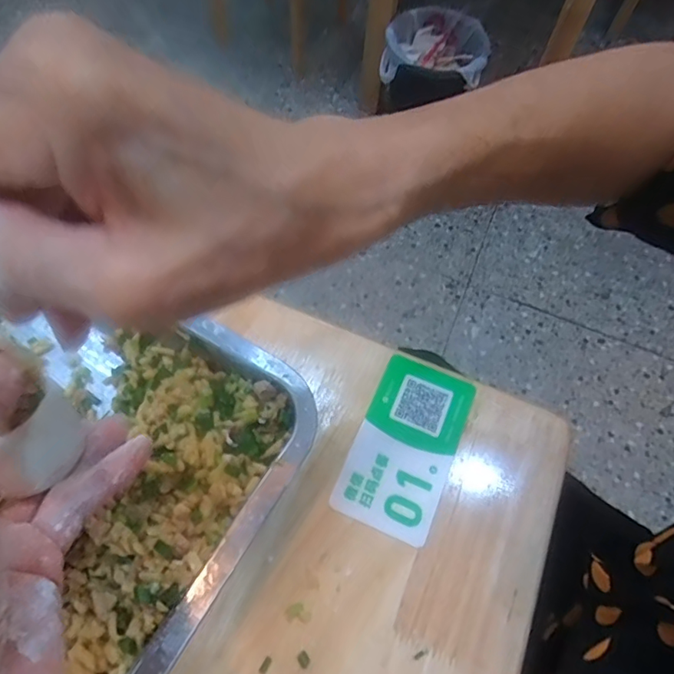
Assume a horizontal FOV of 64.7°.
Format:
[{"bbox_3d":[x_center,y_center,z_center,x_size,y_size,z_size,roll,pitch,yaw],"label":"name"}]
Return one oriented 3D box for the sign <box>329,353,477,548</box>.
[{"bbox_3d":[0.043,0.065,0.330,0.059,0.004,0.108,23,64,8],"label":"sign"}]

